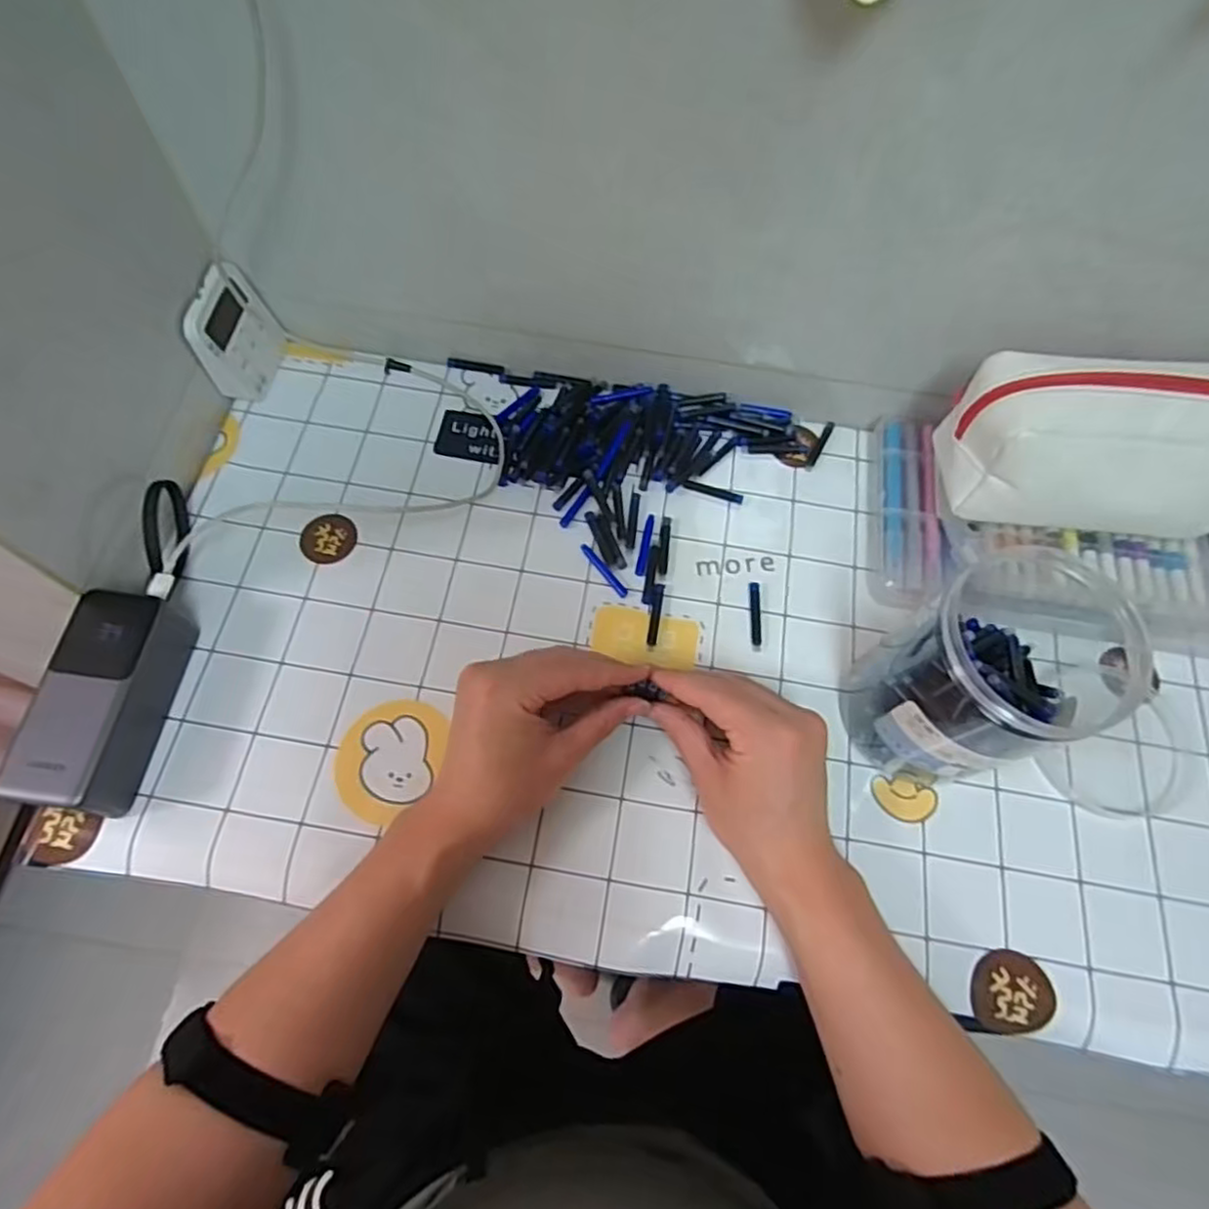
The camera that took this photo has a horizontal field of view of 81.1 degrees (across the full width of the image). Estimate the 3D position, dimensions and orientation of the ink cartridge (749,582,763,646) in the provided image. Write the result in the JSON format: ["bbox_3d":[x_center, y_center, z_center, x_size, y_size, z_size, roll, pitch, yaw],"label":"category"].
[{"bbox_3d":[0.108,0.007,0.503,0.007,0.005,0.047,3,67,-1],"label":"ink cartridge"}]

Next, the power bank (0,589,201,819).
[{"bbox_3d":[-0.305,0.058,0.433,0.051,0.054,0.130,6,67,0],"label":"power bank"}]

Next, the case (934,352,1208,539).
[{"bbox_3d":[0.334,-0.104,0.446,0.214,0.085,0.096,-2,67,-4],"label":"case"}]

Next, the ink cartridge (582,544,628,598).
[{"bbox_3d":[-0.001,-0.024,0.510,0.008,0.004,0.049,-39,74,-17],"label":"ink cartridge"}]

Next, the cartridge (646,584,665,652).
[{"bbox_3d":[0.036,0.008,0.498,0.007,0.004,0.051,10,67,2],"label":"cartridge"}]

